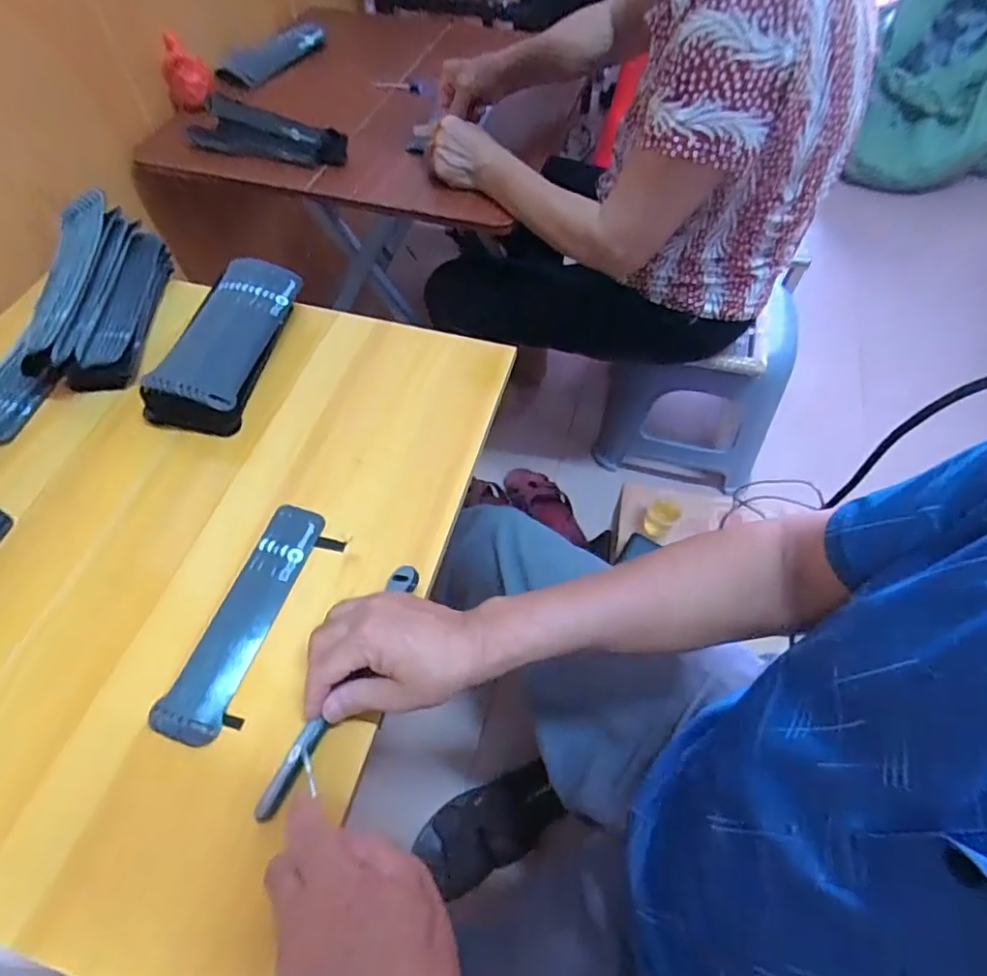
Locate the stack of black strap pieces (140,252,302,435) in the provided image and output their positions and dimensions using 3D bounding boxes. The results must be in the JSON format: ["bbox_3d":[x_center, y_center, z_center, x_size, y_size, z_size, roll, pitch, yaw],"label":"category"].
[{"bbox_3d":[-0.272,-0.152,0.609,0.095,0.049,0.202,11,57,6],"label":"stack of black strap pieces"}]

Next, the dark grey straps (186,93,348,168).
[{"bbox_3d":[-0.311,-0.482,0.795,0.215,0.043,0.060,15,58,9],"label":"dark grey straps"}]

